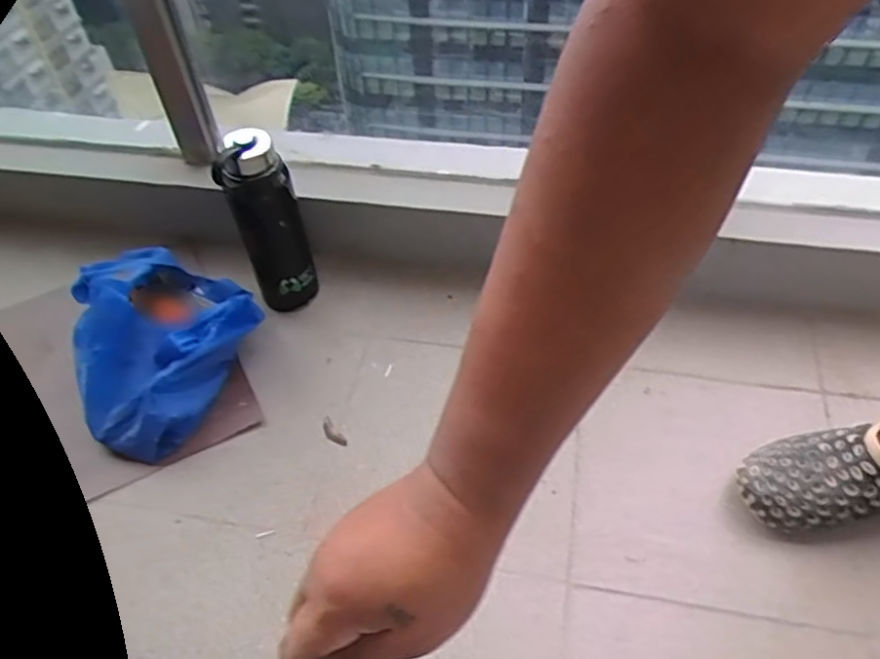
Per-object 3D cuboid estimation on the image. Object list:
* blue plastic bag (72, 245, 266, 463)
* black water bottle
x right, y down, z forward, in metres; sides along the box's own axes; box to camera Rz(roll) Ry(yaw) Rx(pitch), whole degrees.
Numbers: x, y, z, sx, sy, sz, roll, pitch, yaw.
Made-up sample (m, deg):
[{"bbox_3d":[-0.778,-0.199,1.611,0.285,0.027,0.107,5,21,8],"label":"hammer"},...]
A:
[{"bbox_3d":[-0.397,-0.004,0.929,0.251,0.128,0.310,-33,54,-23],"label":"blue plastic bag"},{"bbox_3d":[-0.242,-0.145,0.949,0.091,0.270,0.072,-27,52,-18],"label":"black water bottle"}]

